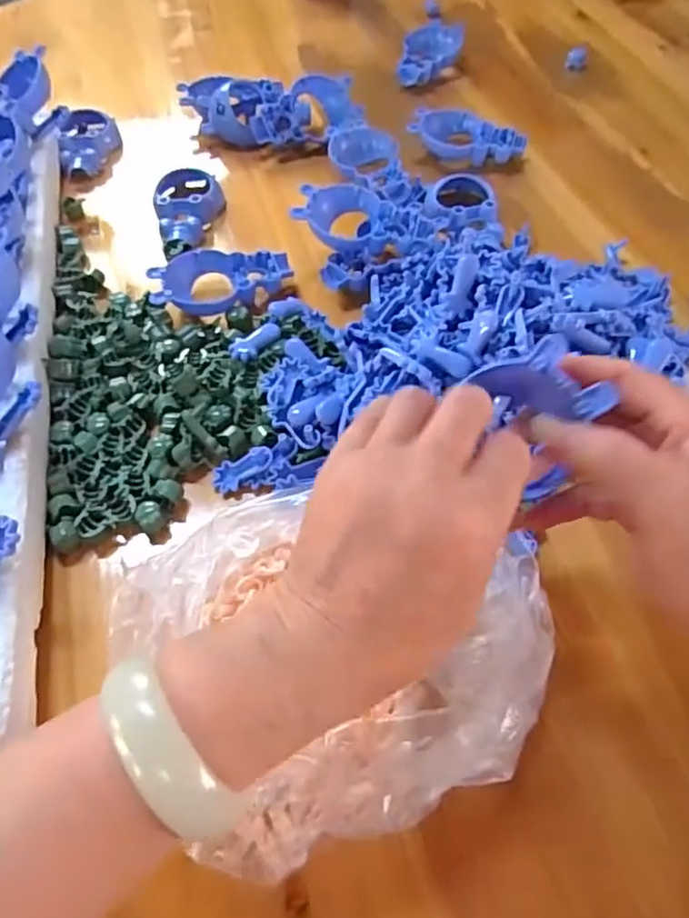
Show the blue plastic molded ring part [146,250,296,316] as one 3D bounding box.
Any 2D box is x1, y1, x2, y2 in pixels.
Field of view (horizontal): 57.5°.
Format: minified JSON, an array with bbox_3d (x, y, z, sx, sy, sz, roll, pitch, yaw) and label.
[{"bbox_3d":[-0.091,-0.131,0.464,0.099,0.020,0.055,-4,56,-1],"label":"blue plastic molded ring part"}]

